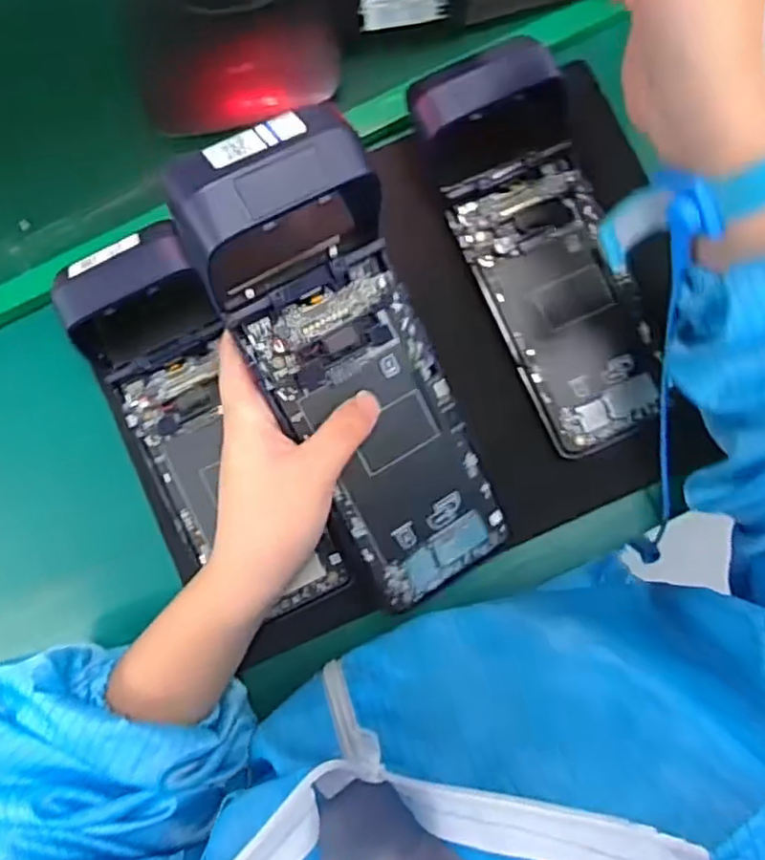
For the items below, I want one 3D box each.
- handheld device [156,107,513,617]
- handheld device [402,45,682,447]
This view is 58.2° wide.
[{"bbox_3d":[-0.013,-0.026,0.316,0.076,0.054,0.217,-26,111,-2],"label":"handheld device"},{"bbox_3d":[0.093,-0.100,0.374,0.086,0.040,0.226,-22,84,-1],"label":"handheld device"}]

